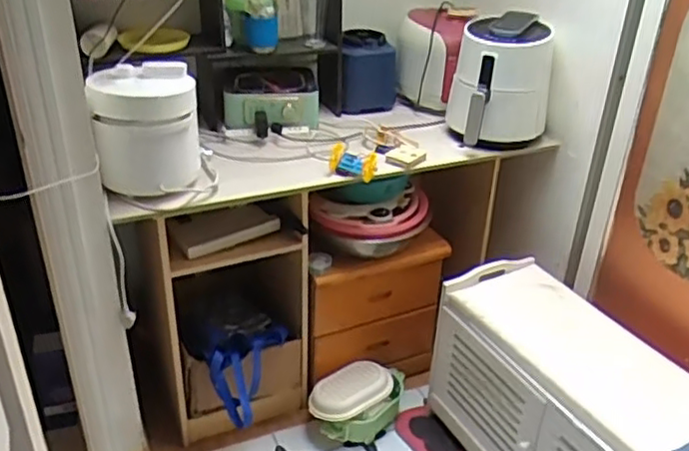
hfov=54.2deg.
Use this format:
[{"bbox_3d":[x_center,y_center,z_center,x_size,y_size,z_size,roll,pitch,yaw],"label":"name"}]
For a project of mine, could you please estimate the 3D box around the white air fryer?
[{"bbox_3d":[0.410,-0.381,1.770,0.244,0.298,0.248,7,30,8],"label":"white air fryer"}]

